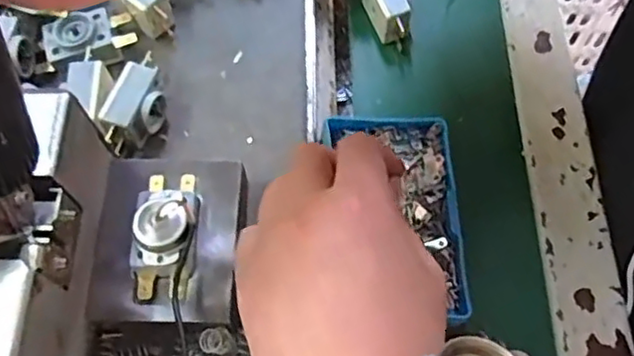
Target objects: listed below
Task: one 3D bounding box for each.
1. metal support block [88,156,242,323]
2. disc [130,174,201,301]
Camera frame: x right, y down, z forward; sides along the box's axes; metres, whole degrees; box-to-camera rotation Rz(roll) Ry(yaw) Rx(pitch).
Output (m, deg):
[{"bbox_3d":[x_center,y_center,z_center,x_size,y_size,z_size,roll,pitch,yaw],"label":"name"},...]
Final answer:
[{"bbox_3d":[-0.068,0.031,0.312,0.065,0.023,0.080,2,65,1],"label":"metal support block"},{"bbox_3d":[-0.069,0.024,0.298,0.028,0.020,0.059,1,65,0],"label":"disc"}]

